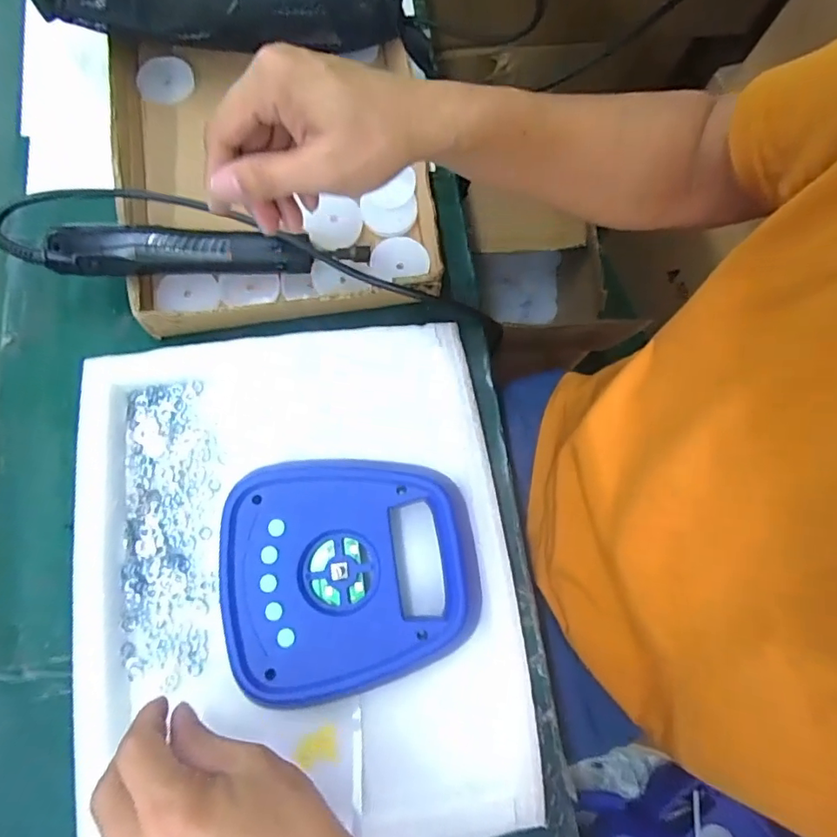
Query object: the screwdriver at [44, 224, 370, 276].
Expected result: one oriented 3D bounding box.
[{"bbox_3d":[-0.165,-0.138,0.432,0.243,0.030,0.036,-3,76,-14],"label":"screwdriver"}]

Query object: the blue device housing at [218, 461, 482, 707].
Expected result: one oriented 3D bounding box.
[{"bbox_3d":[-0.047,0.107,0.365,0.171,0.031,0.149,-3,75,-4],"label":"blue device housing"}]

